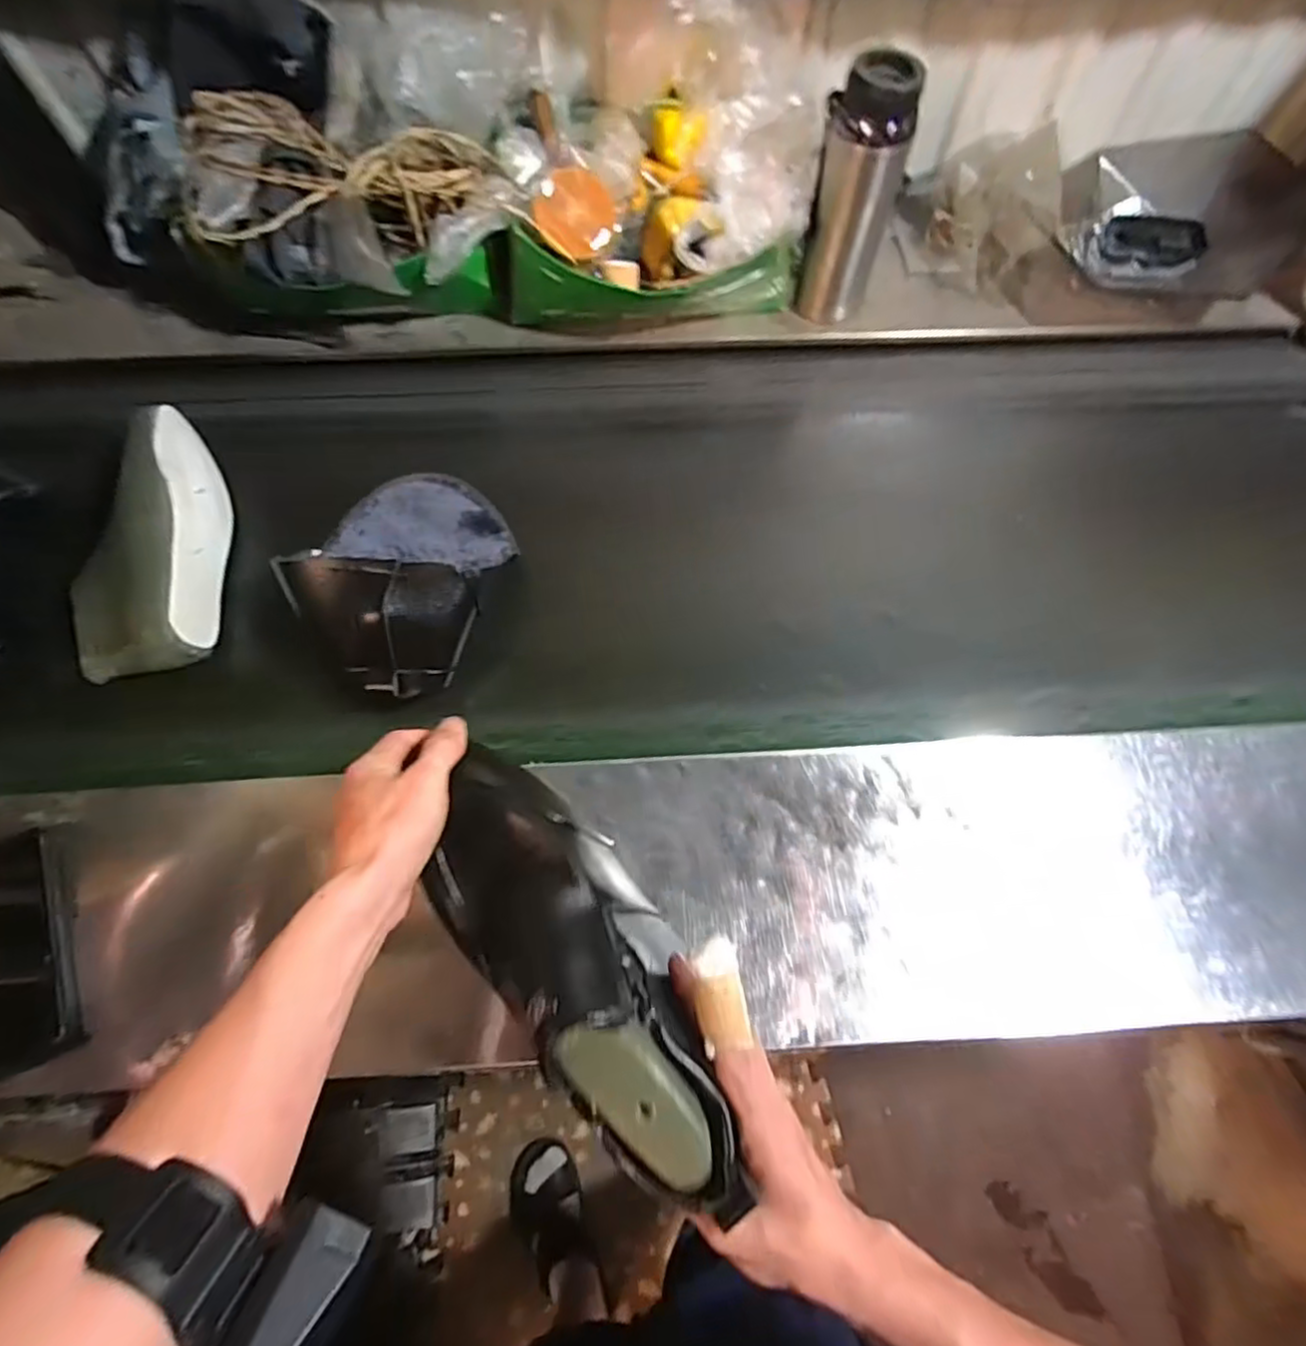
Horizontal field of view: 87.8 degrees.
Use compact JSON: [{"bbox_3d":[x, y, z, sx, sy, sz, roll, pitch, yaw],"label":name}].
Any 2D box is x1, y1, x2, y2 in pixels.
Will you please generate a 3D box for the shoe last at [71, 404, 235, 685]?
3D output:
[{"bbox_3d":[-0.474,-0.127,0.634,0.106,0.079,0.257,-7,70,-3],"label":"shoe last"}]

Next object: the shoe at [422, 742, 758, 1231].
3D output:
[{"bbox_3d":[-0.048,0.166,0.400,0.108,0.095,0.275,-33,62,-11],"label":"shoe"}]

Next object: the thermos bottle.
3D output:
[{"bbox_3d":[0.199,-0.467,0.674,0.082,0.228,0.063,29,72,10],"label":"thermos bottle"}]

